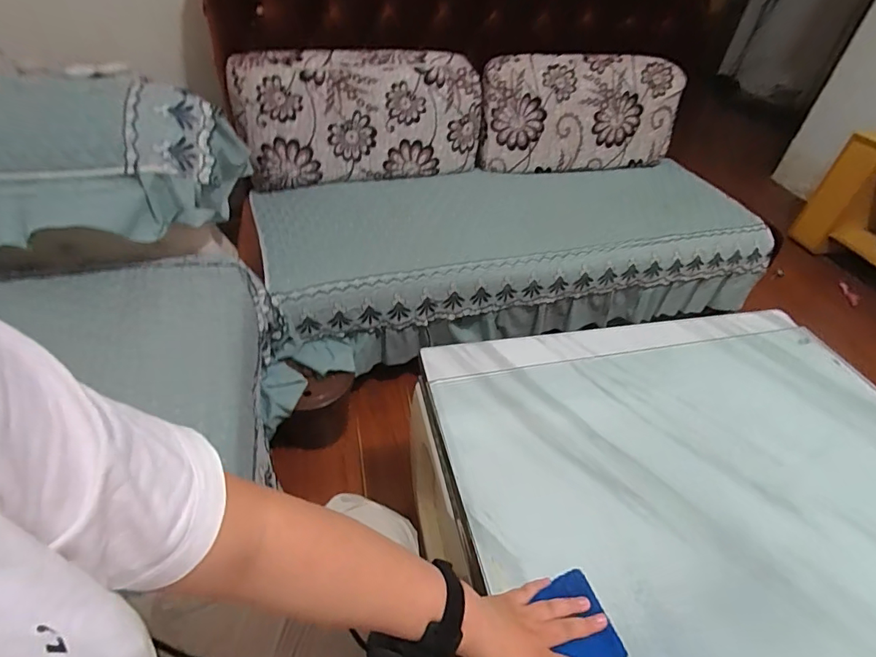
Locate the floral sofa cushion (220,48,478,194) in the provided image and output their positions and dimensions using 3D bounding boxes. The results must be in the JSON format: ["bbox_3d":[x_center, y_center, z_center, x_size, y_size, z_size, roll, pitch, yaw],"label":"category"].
[{"bbox_3d":[-0.222,-0.621,1.408,0.709,0.322,0.157,-8,44,-16],"label":"floral sofa cushion"}]

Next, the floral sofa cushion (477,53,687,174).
[{"bbox_3d":[0.475,-0.707,1.588,0.702,0.336,0.140,-8,44,-16],"label":"floral sofa cushion"}]

